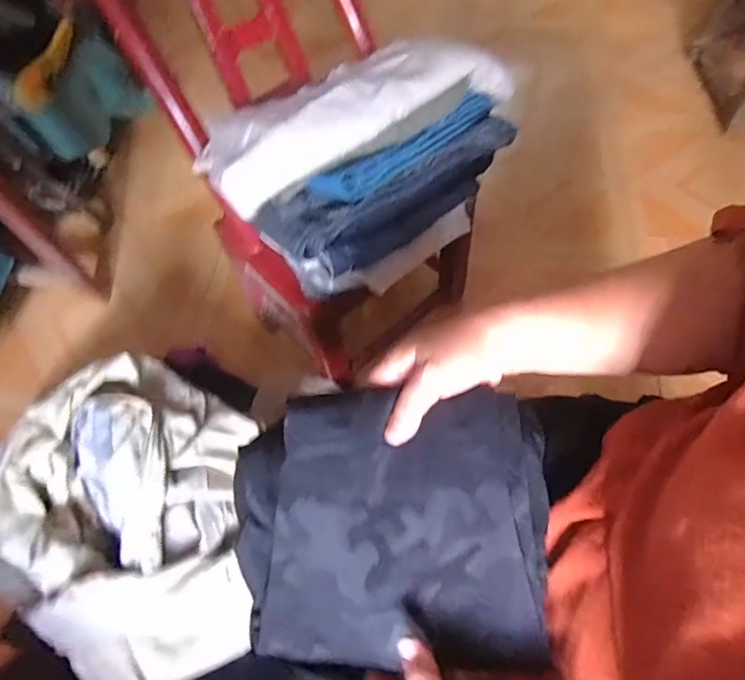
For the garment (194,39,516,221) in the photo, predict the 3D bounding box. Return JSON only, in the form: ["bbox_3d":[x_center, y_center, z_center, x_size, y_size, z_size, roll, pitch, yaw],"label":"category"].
[{"bbox_3d":[-0.019,-0.302,0.606,0.414,0.076,0.186,-30,62,-13],"label":"garment"}]

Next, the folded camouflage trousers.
[{"bbox_3d":[0.010,0.149,0.389,0.249,0.047,0.214,0,92,5],"label":"folded camouflage trousers"}]

